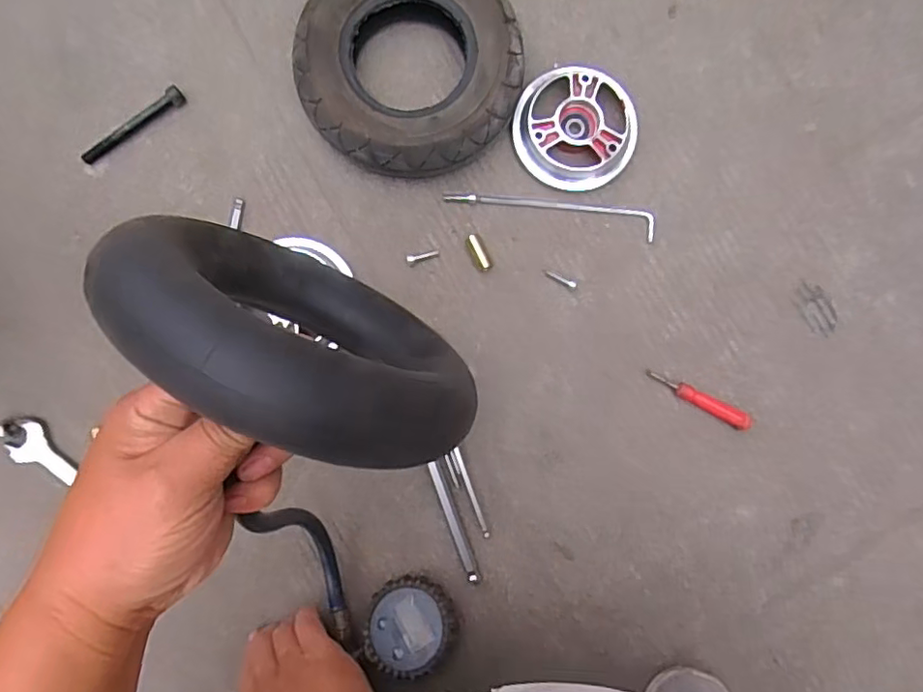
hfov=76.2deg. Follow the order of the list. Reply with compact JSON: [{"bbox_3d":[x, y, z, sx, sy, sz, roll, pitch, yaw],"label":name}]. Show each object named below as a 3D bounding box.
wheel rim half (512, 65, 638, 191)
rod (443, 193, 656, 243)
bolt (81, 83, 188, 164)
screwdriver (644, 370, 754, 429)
[{"bbox_3d":[0.097,-0.185,0.496,0.102,0.024,0.094,9,87,0],"label":"wheel rim half"},{"bbox_3d":[0.075,-0.115,0.501,0.180,0.004,0.023,8,87,0],"label":"rod"},{"bbox_3d":[-0.275,-0.184,0.494,0.099,0.010,0.013,-37,88,-2],"label":"bolt"},{"bbox_3d":[0.198,0.045,0.487,0.092,0.011,0.014,28,87,1],"label":"screwdriver"}]

